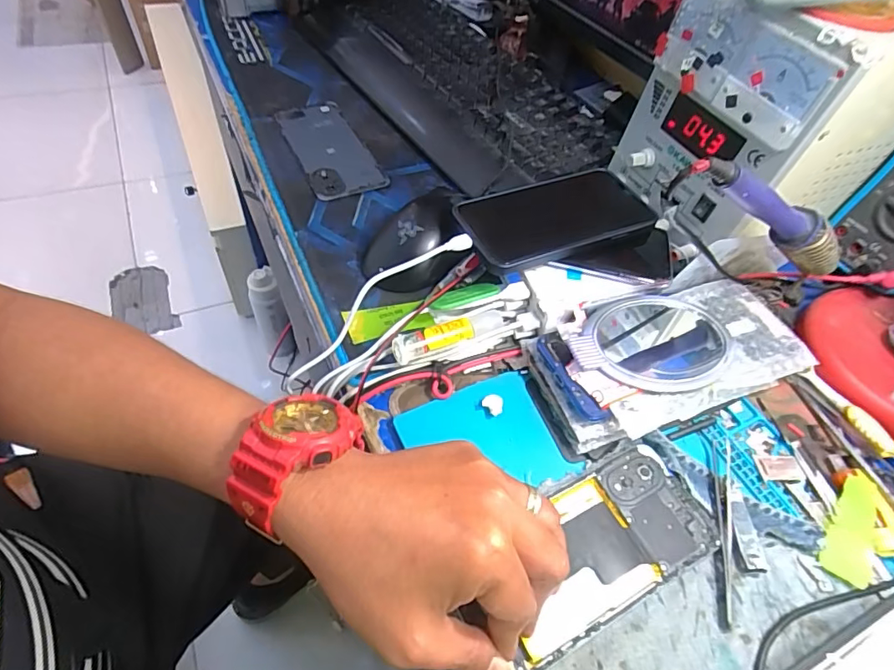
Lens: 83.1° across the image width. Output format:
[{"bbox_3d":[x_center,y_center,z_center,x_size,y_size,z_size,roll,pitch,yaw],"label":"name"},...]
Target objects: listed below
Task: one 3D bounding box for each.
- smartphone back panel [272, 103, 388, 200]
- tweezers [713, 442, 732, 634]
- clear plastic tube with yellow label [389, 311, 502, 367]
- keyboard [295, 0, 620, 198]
[{"bbox_3d":[-0.122,-0.194,0.519,0.071,0.009,0.158,-19,58,-20],"label":"smartphone back panel"},{"bbox_3d":[0.175,0.119,0.317,0.011,0.007,0.120,17,53,5],"label":"tweezers"},{"bbox_3d":[0.004,-0.002,0.371,0.088,0.016,0.018,-18,58,-20],"label":"clear plastic tube with yellow label"},{"bbox_3d":[0.014,-0.312,0.605,0.219,0.047,0.454,-25,60,-24],"label":"keyboard"}]

